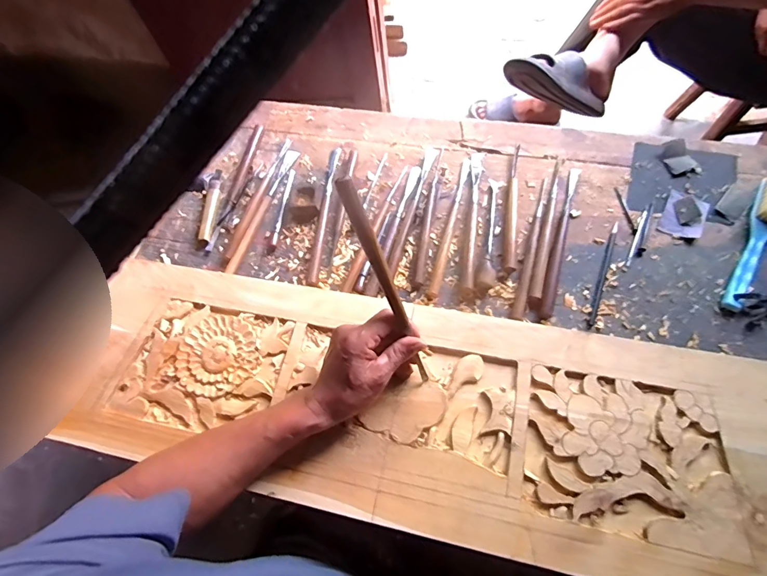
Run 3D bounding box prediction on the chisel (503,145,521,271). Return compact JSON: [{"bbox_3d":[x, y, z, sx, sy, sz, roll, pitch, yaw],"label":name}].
[{"bbox_3d":[0.198,-0.126,0.632,0.020,0.022,0.225,6,67,9],"label":"chisel"}]

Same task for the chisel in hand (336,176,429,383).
[{"bbox_3d":[0.007,0.005,0.431,0.014,0.259,0.011,-31,32,-13],"label":"chisel in hand"}]

